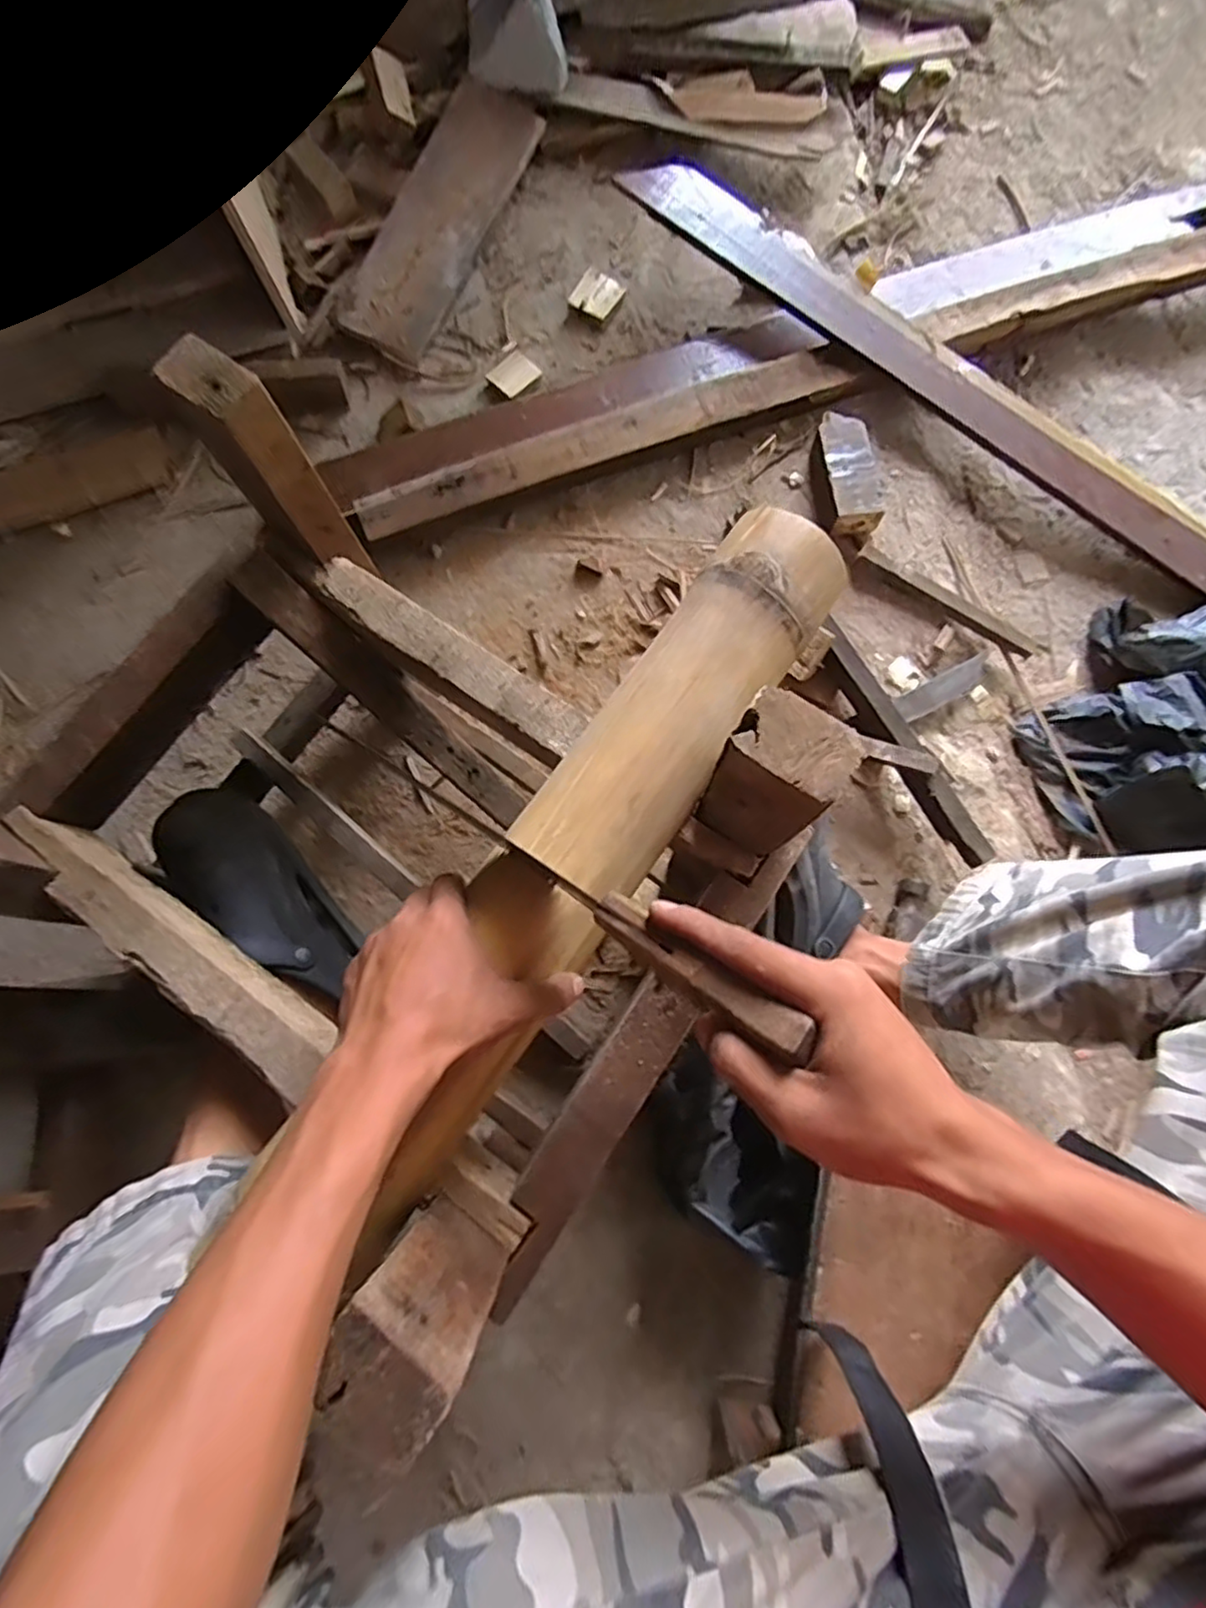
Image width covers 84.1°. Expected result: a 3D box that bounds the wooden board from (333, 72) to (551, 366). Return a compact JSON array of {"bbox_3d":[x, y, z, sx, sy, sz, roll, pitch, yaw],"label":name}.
[{"bbox_3d":[-0.224,-0.811,0.920,0.130,0.032,0.425,24,80,-6],"label":"wooden board"}]

